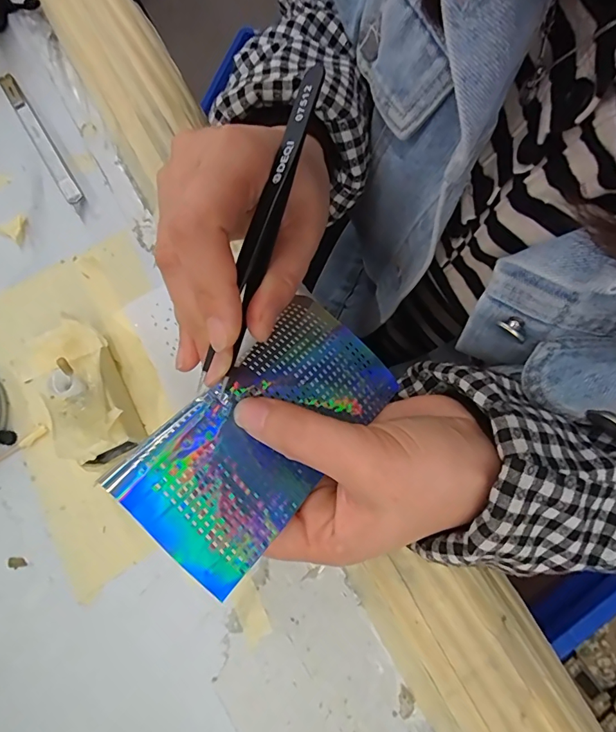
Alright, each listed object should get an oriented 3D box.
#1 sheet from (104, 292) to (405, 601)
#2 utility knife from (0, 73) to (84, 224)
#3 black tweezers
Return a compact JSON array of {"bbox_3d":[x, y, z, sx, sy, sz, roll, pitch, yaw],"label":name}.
[{"bbox_3d":[-0.014,0.024,0.194,0.063,0.013,0.128,46,58,-4],"label":"sheet"},{"bbox_3d":[-0.190,-0.160,0.319,0.011,0.005,0.139,-32,77,-7],"label":"utility knife"},{"bbox_3d":[-0.018,-0.052,0.170,0.010,0.005,0.120,19,92,5],"label":"black tweezers"}]

